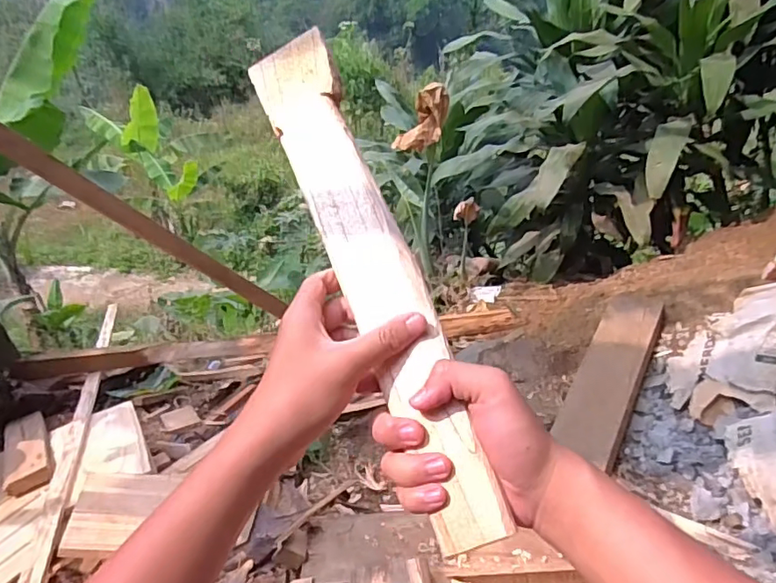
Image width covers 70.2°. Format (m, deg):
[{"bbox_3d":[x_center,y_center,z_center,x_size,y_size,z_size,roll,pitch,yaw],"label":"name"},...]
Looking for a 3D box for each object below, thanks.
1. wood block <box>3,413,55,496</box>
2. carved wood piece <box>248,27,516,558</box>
[{"bbox_3d":[-0.800,0.352,1.229,0.089,0.037,0.342,-26,23,-29],"label":"wood block"},{"bbox_3d":[-0.011,-0.024,0.407,0.063,0.027,0.402,-27,69,11],"label":"carved wood piece"}]

